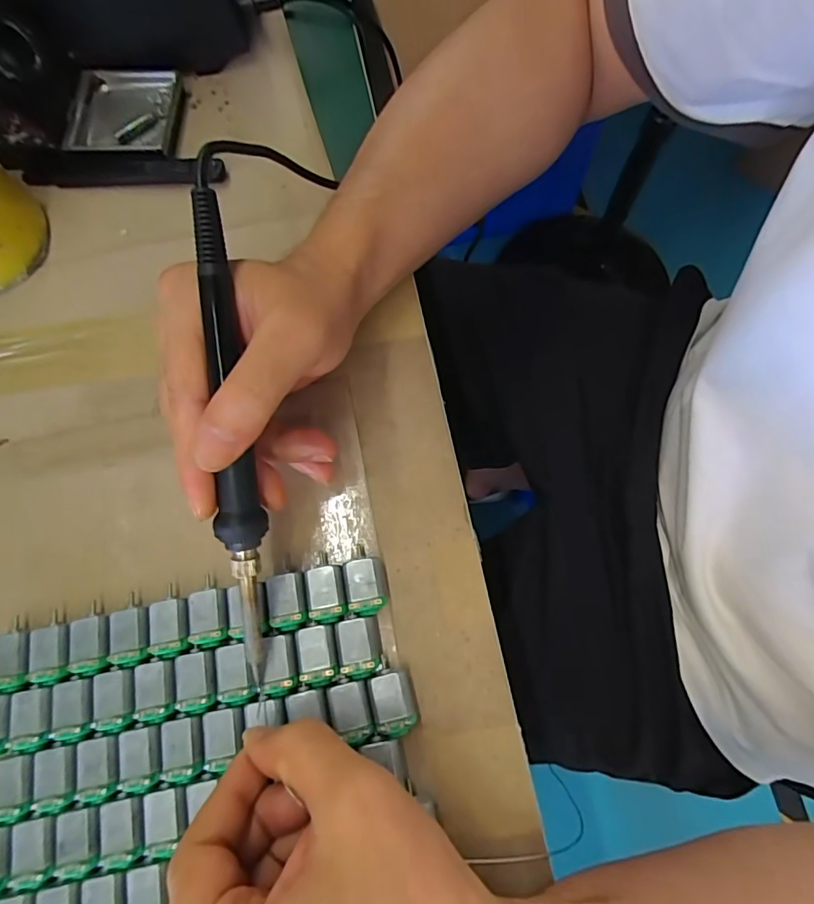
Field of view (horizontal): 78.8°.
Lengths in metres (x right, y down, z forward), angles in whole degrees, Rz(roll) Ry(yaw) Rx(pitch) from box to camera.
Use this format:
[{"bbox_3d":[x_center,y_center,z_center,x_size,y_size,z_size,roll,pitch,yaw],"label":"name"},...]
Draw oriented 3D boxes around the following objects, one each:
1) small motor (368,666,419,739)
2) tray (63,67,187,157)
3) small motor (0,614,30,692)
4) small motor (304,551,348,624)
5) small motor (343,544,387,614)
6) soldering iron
[{"bbox_3d":[-0.006,0.117,0.233,0.020,0.016,0.027,-16,74,-3],"label":"small motor"},{"bbox_3d":[-0.193,-0.230,0.336,0.071,0.012,0.064,1,74,1],"label":"tray"},{"bbox_3d":[-0.193,0.100,0.245,0.019,0.014,0.033,-10,74,-2],"label":"small motor"},{"bbox_3d":[-0.040,0.067,0.248,0.019,0.014,0.033,-8,74,-1],"label":"small motor"},{"bbox_3d":[-0.021,0.064,0.249,0.020,0.016,0.034,-11,74,-2],"label":"small motor"},{"bbox_3d":[-0.072,0.002,0.210,0.018,0.017,0.209,-4,98,0],"label":"soldering iron"}]

